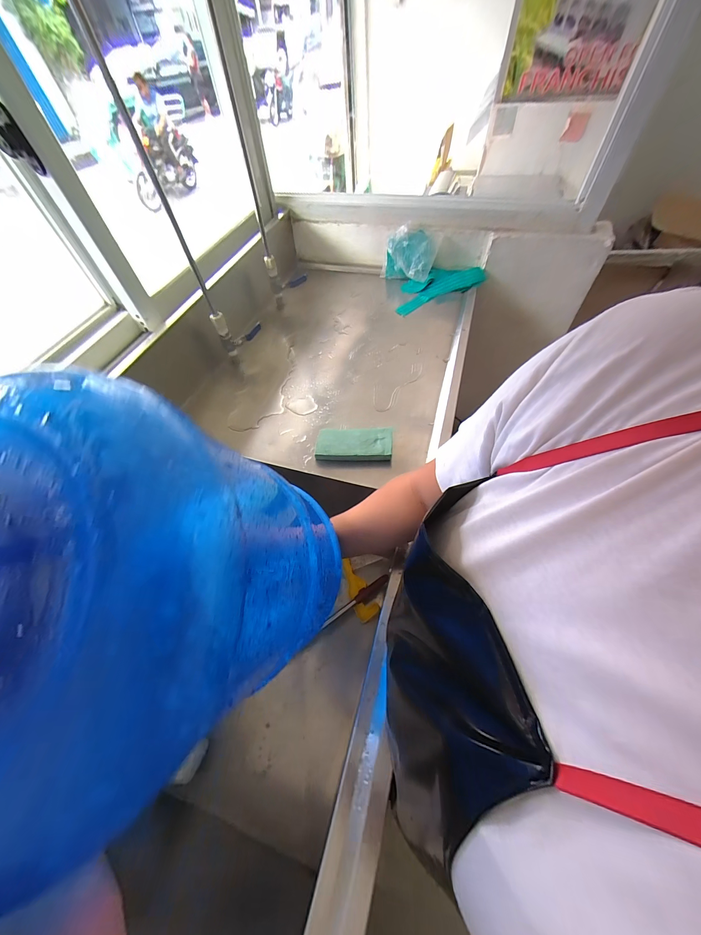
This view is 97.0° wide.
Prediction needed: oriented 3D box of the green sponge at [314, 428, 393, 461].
[{"bbox_3d":[0.008,-0.045,0.606,0.143,0.027,0.066,0,58,4],"label":"green sponge"}]

